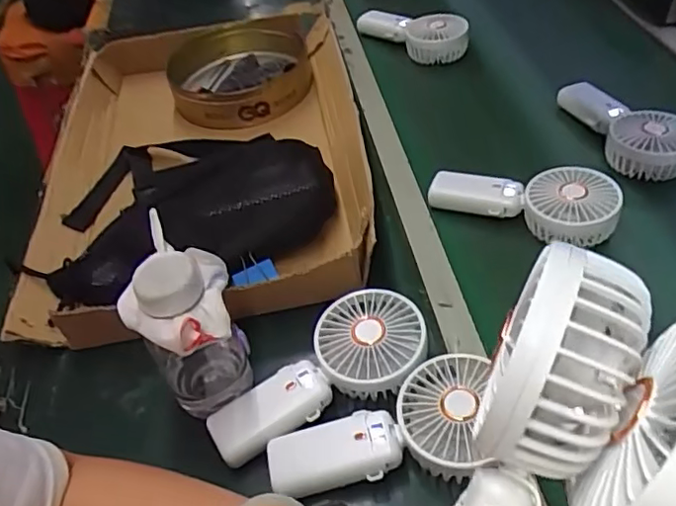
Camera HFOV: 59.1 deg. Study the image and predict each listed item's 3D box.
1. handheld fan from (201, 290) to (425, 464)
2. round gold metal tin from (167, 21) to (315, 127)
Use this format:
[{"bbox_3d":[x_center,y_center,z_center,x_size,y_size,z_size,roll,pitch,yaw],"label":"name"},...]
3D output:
[{"bbox_3d":[-0.012,0.100,0.470,0.180,0.034,0.079,-33,48,-10],"label":"handheld fan"},{"bbox_3d":[-0.135,-0.245,0.811,0.185,0.063,0.190,-3,42,3],"label":"round gold metal tin"}]

